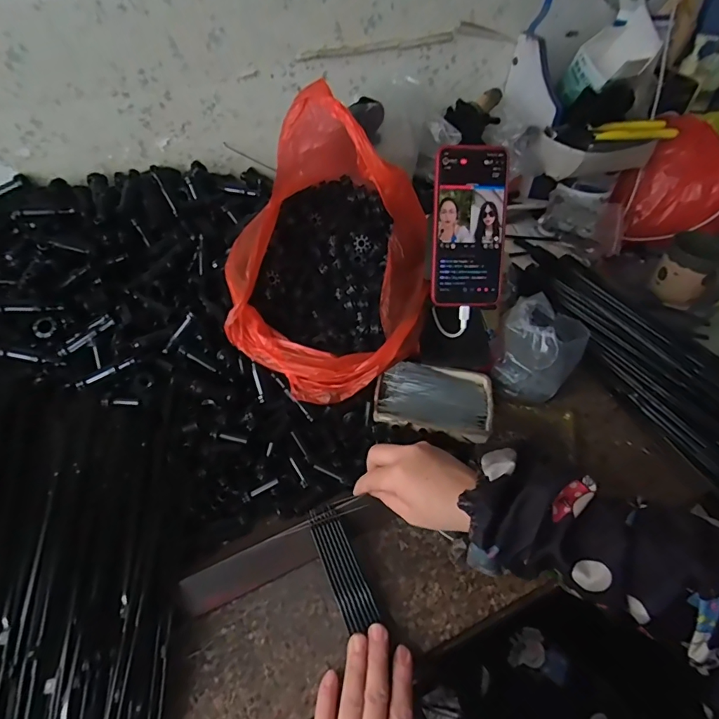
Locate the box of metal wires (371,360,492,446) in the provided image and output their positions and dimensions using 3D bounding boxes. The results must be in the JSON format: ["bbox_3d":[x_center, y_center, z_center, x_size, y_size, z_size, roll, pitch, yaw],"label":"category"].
[{"bbox_3d":[0.082,0.044,0.503,0.124,0.022,0.087,9,49,5],"label":"box of metal wires"}]

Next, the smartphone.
[{"bbox_3d":[0.117,-0.139,0.477,0.078,0.163,0.013,-3,13,-5],"label":"smartphone"}]

